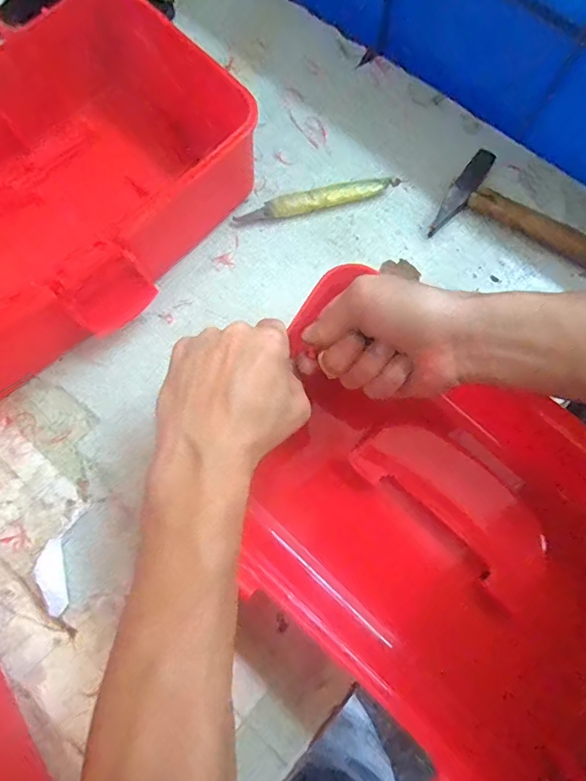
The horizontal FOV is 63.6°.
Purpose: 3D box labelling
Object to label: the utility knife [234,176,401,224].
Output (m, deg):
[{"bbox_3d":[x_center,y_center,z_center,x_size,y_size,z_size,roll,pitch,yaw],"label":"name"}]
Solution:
[{"bbox_3d":[0.022,-0.169,0.418,0.149,0.011,0.019,-13,76,-3],"label":"utility knife"}]

